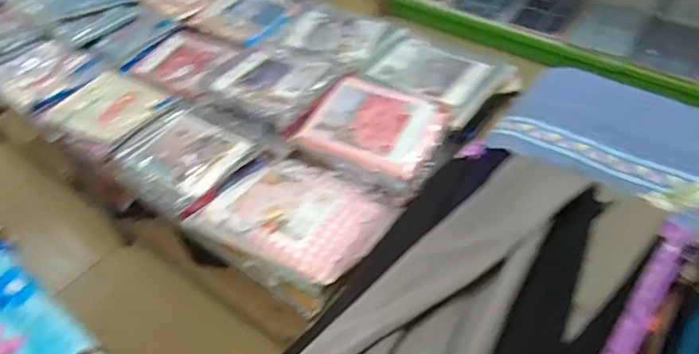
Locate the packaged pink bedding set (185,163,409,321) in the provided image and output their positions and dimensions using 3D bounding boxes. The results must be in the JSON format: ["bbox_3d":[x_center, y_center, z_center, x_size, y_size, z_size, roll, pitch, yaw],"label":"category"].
[{"bbox_3d":[-0.123,0.100,1.256,0.386,0.085,0.331,26,55,26],"label":"packaged pink bedding set"}]

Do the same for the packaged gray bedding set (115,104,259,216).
[{"bbox_3d":[-0.448,-0.068,1.401,0.315,0.053,0.279,31,57,30],"label":"packaged gray bedding set"}]

